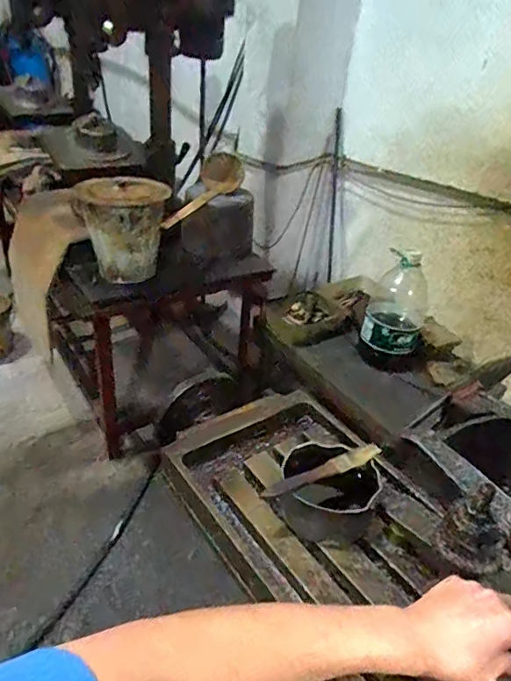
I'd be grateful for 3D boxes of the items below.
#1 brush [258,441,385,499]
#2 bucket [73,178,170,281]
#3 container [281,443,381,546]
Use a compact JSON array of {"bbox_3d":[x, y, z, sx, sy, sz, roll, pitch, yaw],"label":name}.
[{"bbox_3d":[0.075,0.145,0.555,0.145,0.022,0.020,-13,39,-25],"label":"brush"},{"bbox_3d":[-0.372,-0.317,1.405,0.241,0.255,0.241,-4,35,-14],"label":"bucket"},{"bbox_3d":[0.082,0.170,0.566,0.100,0.062,0.095,4,34,-3],"label":"container"}]

